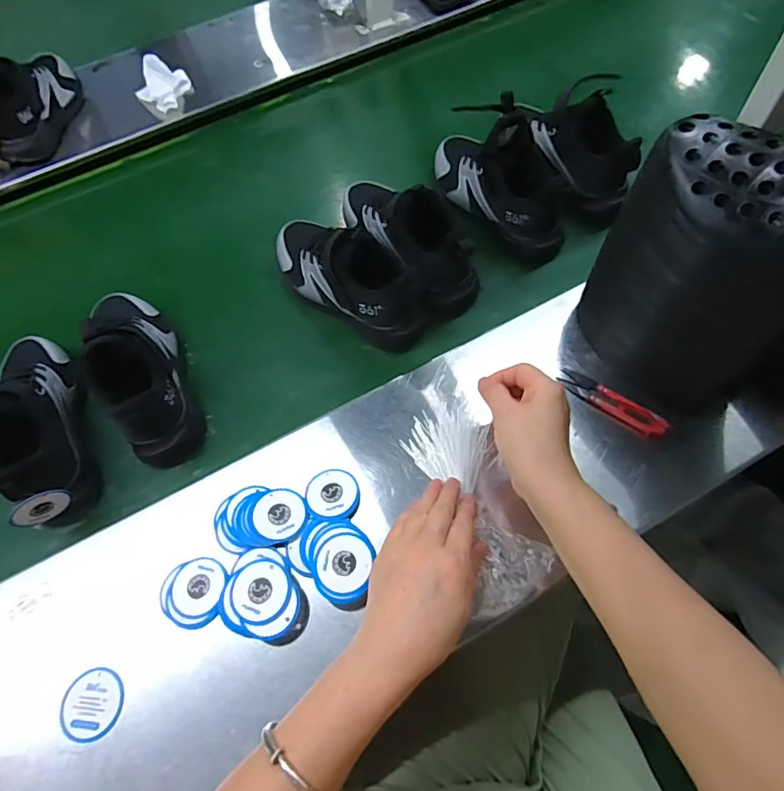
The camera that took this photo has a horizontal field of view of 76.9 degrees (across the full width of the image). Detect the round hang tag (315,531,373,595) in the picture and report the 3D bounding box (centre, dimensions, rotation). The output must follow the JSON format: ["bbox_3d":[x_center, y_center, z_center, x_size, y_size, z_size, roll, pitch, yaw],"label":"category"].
[{"bbox_3d":[-0.039,0.136,0.404,0.045,0.004,0.046,-1,58,1],"label":"round hang tag"}]

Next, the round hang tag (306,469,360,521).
[{"bbox_3d":[-0.053,0.089,0.444,0.046,0.009,0.045,-1,67,3],"label":"round hang tag"}]

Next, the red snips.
[{"bbox_3d":[0.205,0.006,0.461,0.100,0.019,0.024,37,74,17],"label":"red snips"}]

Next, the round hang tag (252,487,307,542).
[{"bbox_3d":[-0.099,0.105,0.437,0.045,0.004,0.046,1,59,-2],"label":"round hang tag"}]

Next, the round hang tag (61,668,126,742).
[{"bbox_3d":[-0.234,0.240,0.385,0.046,0.004,0.047,1,59,-1],"label":"round hang tag"}]

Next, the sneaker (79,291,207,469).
[{"bbox_3d":[-0.265,-0.035,0.513,0.074,0.107,0.214,-24,68,-7],"label":"sneaker"}]

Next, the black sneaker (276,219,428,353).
[{"bbox_3d":[-0.056,-0.136,0.536,0.203,0.120,0.071,37,74,17],"label":"black sneaker"}]

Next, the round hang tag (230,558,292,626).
[{"bbox_3d":[-0.106,0.158,0.401,0.048,0.006,0.049,-1,58,2],"label":"round hang tag"}]

